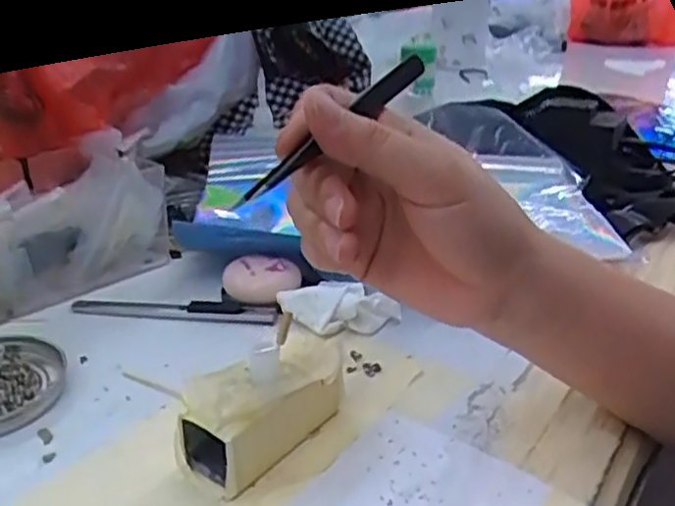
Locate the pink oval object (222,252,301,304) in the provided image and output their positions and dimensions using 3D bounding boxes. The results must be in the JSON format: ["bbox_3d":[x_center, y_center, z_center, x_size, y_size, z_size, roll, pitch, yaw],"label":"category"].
[{"bbox_3d":[-0.048,0.018,0.442,0.047,0.025,0.036,-2,26,-7],"label":"pink oval object"}]

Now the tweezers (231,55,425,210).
[{"bbox_3d":[0.003,-0.053,0.275,0.010,0.007,0.143,16,40,28],"label":"tweezers"}]

